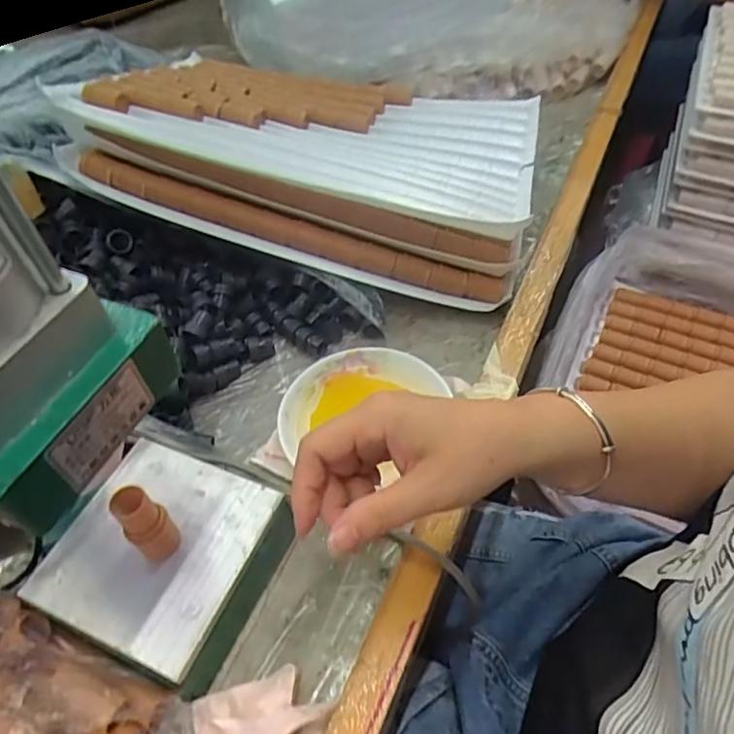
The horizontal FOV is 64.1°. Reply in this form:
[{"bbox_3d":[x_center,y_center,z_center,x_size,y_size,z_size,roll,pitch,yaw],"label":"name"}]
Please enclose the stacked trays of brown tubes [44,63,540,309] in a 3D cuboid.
[{"bbox_3d":[-0.041,-0.246,0.626,0.428,0.103,0.337,11,47,6],"label":"stacked trays of brown tubes"}]

